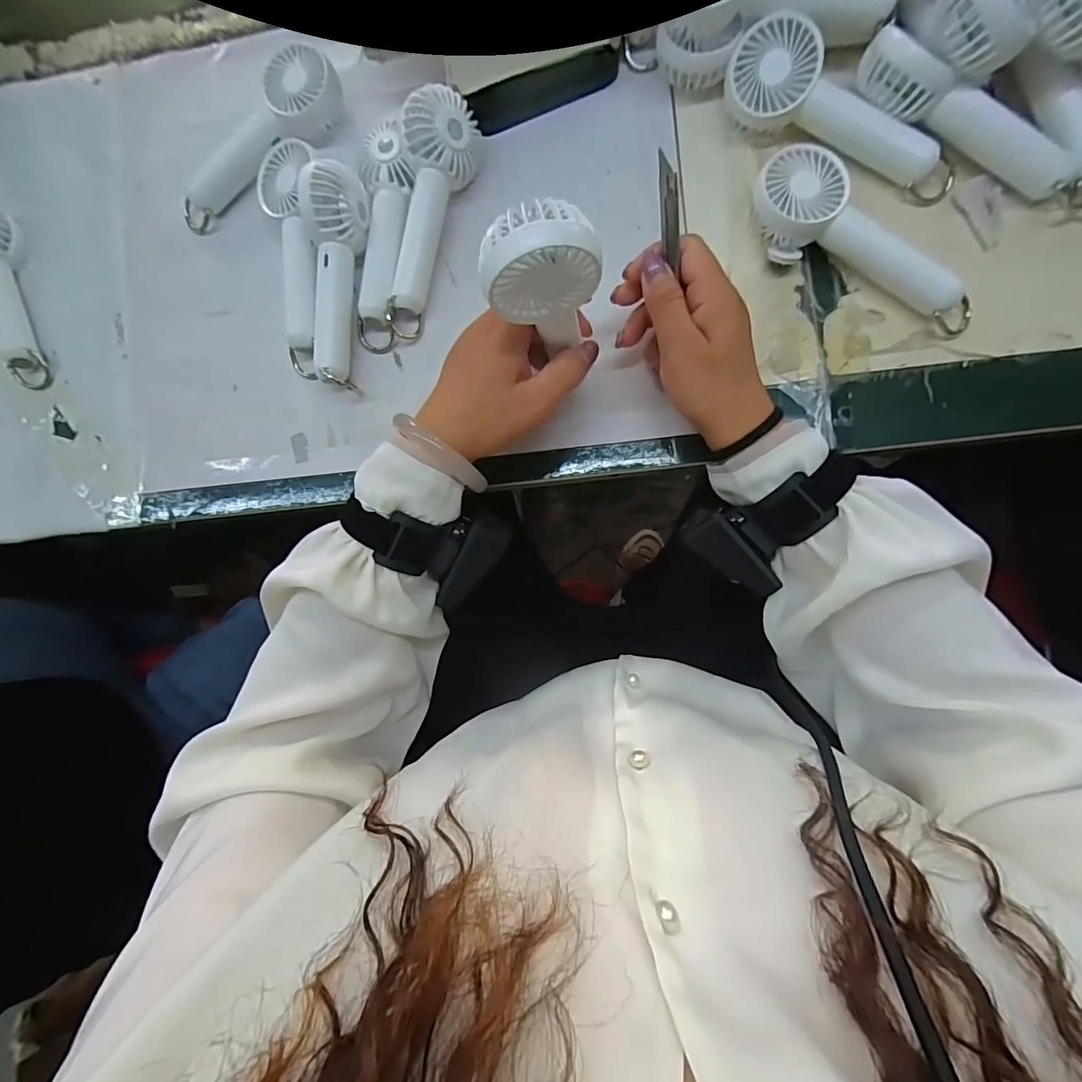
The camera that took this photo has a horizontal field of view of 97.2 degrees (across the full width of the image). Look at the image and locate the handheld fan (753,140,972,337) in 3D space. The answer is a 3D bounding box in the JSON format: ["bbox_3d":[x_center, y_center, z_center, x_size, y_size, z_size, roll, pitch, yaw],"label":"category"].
[{"bbox_3d":[0.209,-0.191,0.314,0.157,0.031,0.059,42,93,7],"label":"handheld fan"}]

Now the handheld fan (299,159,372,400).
[{"bbox_3d":[-0.152,-0.191,0.342,0.032,0.048,0.143,8,89,8],"label":"handheld fan"}]

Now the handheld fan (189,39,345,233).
[{"bbox_3d":[-0.224,-0.311,0.376,0.164,0.033,0.047,-45,82,3],"label":"handheld fan"}]

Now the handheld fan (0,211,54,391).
[{"bbox_3d":[-0.457,-0.206,0.400,0.042,0.030,0.158,-18,86,6],"label":"handheld fan"}]

